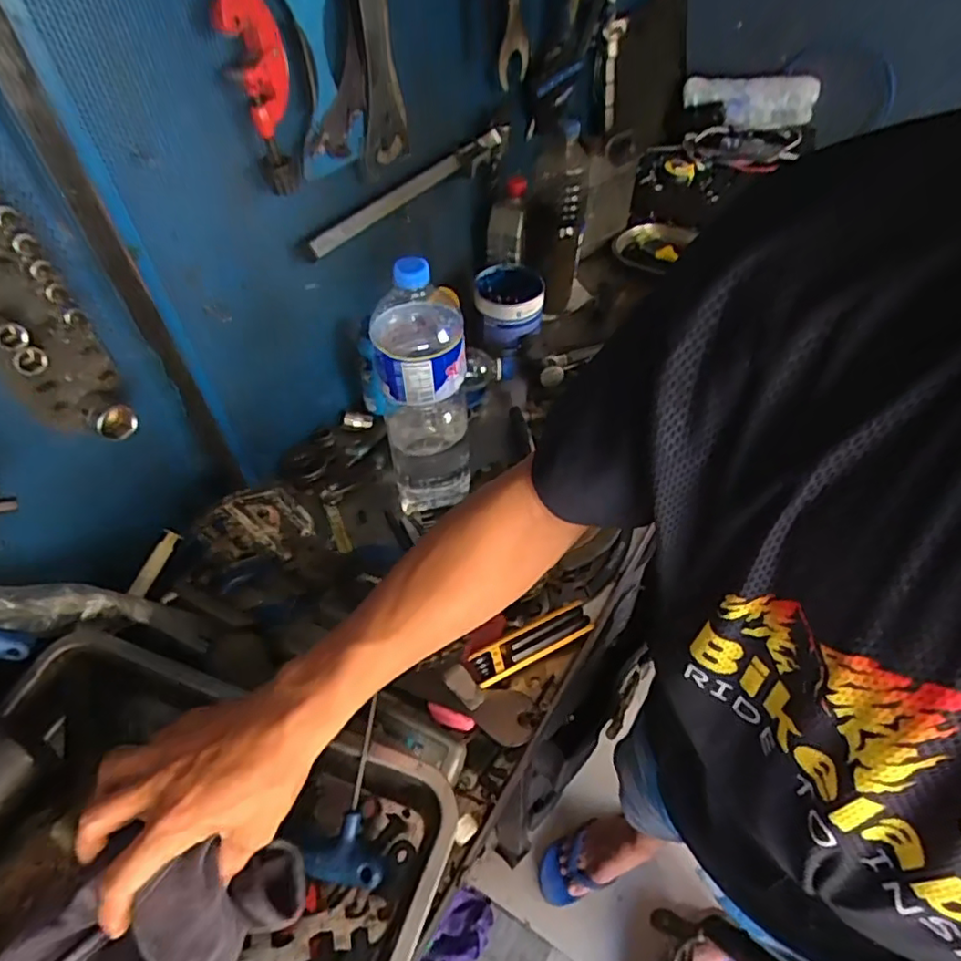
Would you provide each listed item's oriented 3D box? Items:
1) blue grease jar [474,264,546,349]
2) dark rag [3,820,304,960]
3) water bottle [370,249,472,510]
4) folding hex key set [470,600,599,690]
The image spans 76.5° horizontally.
[{"bbox_3d":[0.044,-0.258,0.913,0.101,0.083,0.104,-3,50,0],"label":"blue grease jar"},{"bbox_3d":[-0.202,0.271,0.365,0.186,0.073,0.084,-11,46,-27],"label":"dark rag"},{"bbox_3d":[-0.061,-0.090,0.645,0.092,0.302,0.089,-8,50,-4],"label":"water bottle"},{"bbox_3d":[0.051,0.157,0.598,0.126,0.020,0.032,-24,53,-17],"label":"folding hex key set"}]

